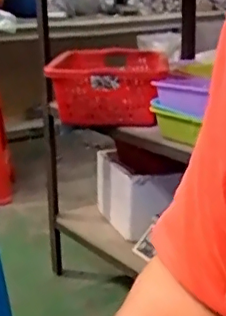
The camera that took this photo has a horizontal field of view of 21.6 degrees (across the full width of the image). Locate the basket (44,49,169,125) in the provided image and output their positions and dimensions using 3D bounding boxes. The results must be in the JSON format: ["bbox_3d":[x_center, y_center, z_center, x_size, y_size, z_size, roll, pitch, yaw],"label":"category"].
[{"bbox_3d":[-0.005,-0.200,1.613,0.288,0.150,0.408,0,16,3],"label":"basket"}]

